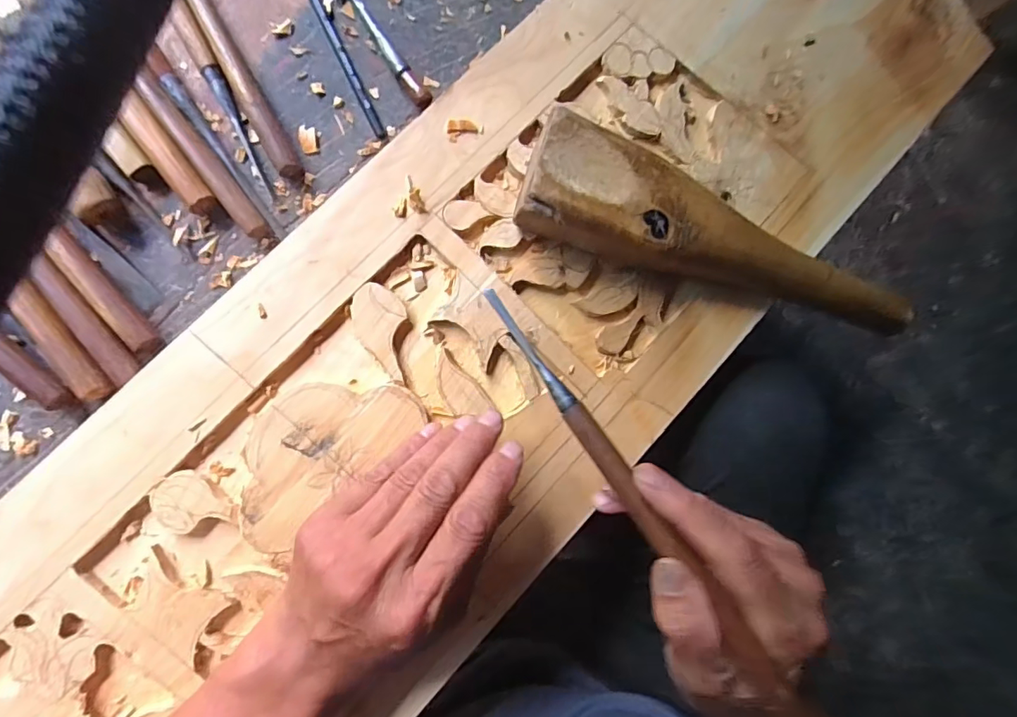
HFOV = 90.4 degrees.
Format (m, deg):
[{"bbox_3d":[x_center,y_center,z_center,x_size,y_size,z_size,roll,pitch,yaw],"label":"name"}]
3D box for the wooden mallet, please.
[{"bbox_3d":[0.126,-0.069,0.314,0.246,0.049,0.069,20,86,-9],"label":"wooden mallet"}]

